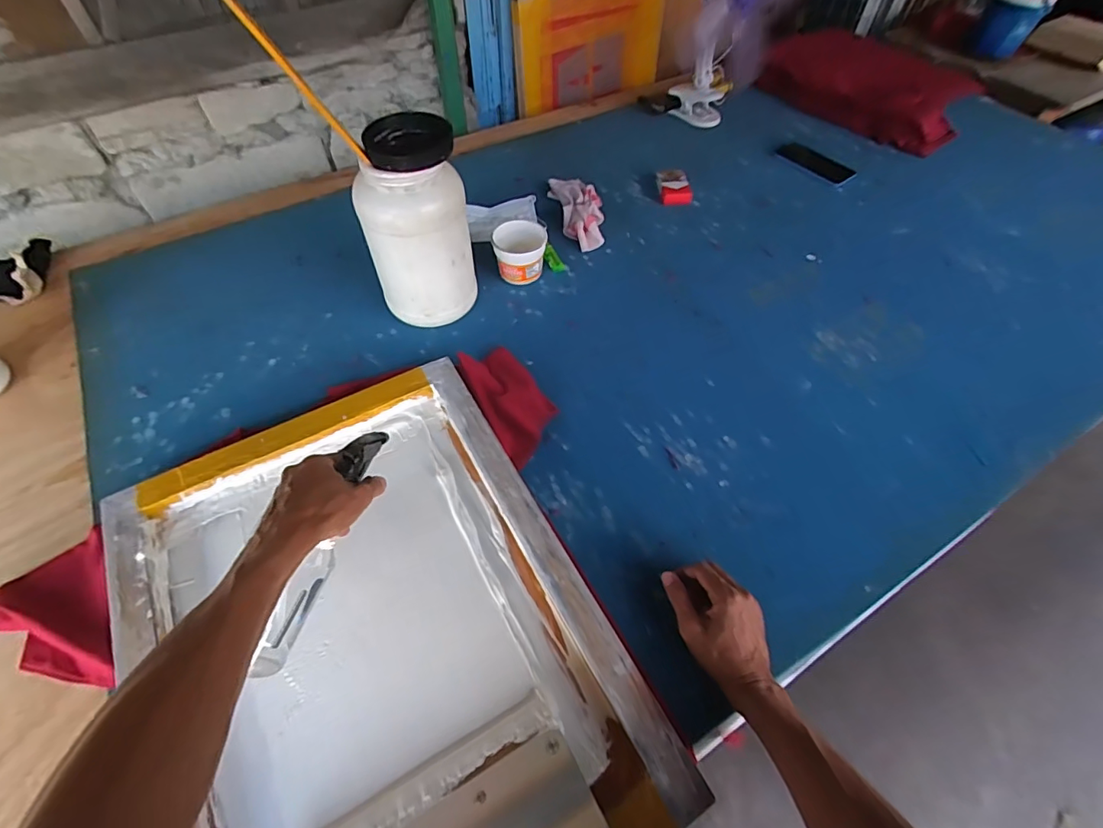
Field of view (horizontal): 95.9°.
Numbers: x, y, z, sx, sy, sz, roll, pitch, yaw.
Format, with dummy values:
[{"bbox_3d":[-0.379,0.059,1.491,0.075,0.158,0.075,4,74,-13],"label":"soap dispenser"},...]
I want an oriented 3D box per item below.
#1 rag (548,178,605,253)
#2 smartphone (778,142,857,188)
[{"bbox_3d":[0.058,-0.417,0.992,0.096,0.042,0.225,-11,55,-9],"label":"rag"},{"bbox_3d":[0.598,-0.570,1.132,0.081,0.013,0.189,-25,55,-12],"label":"smartphone"}]

